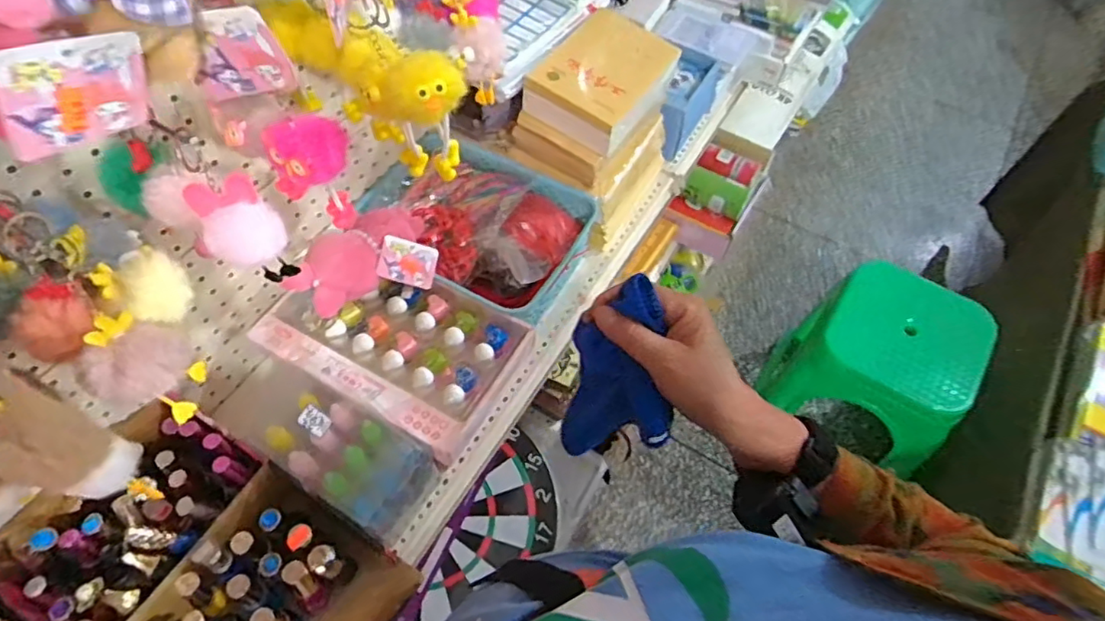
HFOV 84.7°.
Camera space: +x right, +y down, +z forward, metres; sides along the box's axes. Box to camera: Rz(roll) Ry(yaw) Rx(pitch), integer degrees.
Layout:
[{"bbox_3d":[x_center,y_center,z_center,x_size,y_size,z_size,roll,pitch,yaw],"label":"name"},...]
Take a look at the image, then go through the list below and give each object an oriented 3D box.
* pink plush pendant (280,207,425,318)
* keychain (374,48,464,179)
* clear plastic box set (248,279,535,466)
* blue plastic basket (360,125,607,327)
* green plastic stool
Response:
[{"bbox_3d":[-0.216,-0.061,0.687,0.068,0.062,0.165,34,64,19],"label":"pink plush pendant"},{"bbox_3d":[-0.109,-0.160,0.512,0.071,0.125,0.061,-15,60,-10],"label":"keychain"},{"bbox_3d":[-0.177,0.030,0.683,0.264,0.042,0.169,28,62,15],"label":"clear plastic box set"},{"bbox_3d":[-0.096,-0.110,0.772,0.252,0.083,0.198,29,62,16],"label":"blue plastic basket"},{"bbox_3d":[0.696,0.149,1.375,0.330,0.448,0.330,33,64,18],"label":"green plastic stool"}]

